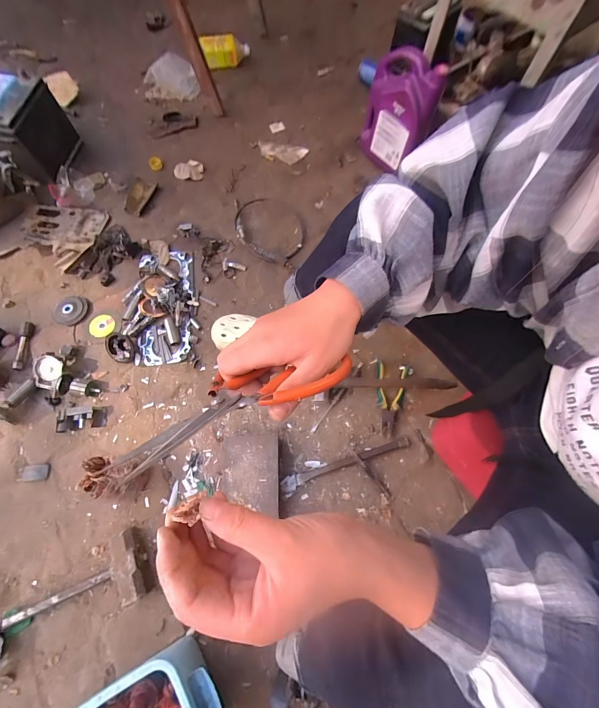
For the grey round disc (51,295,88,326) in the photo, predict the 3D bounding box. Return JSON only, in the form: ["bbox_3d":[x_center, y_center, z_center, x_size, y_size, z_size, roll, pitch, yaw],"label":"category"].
[{"bbox_3d":[-0.608,-0.114,0.839,0.086,0.023,0.081,0,67,-1],"label":"grey round disc"}]

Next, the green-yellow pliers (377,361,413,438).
[{"bbox_3d":[0.235,0.109,0.794,0.090,0.031,0.189,8,68,3],"label":"green-yellow pliers"}]

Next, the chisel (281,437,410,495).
[{"bbox_3d":[0.108,0.250,0.743,0.311,0.013,0.036,-19,69,-8],"label":"chisel"}]

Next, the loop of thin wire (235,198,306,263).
[{"bbox_3d":[-0.085,-0.371,0.946,0.214,0.020,0.204,1,81,-6],"label":"loop of thin wire"}]

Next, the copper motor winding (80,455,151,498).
[{"bbox_3d":[-0.383,0.256,0.671,0.089,0.120,0.085,10,68,4],"label":"copper motor winding"}]

